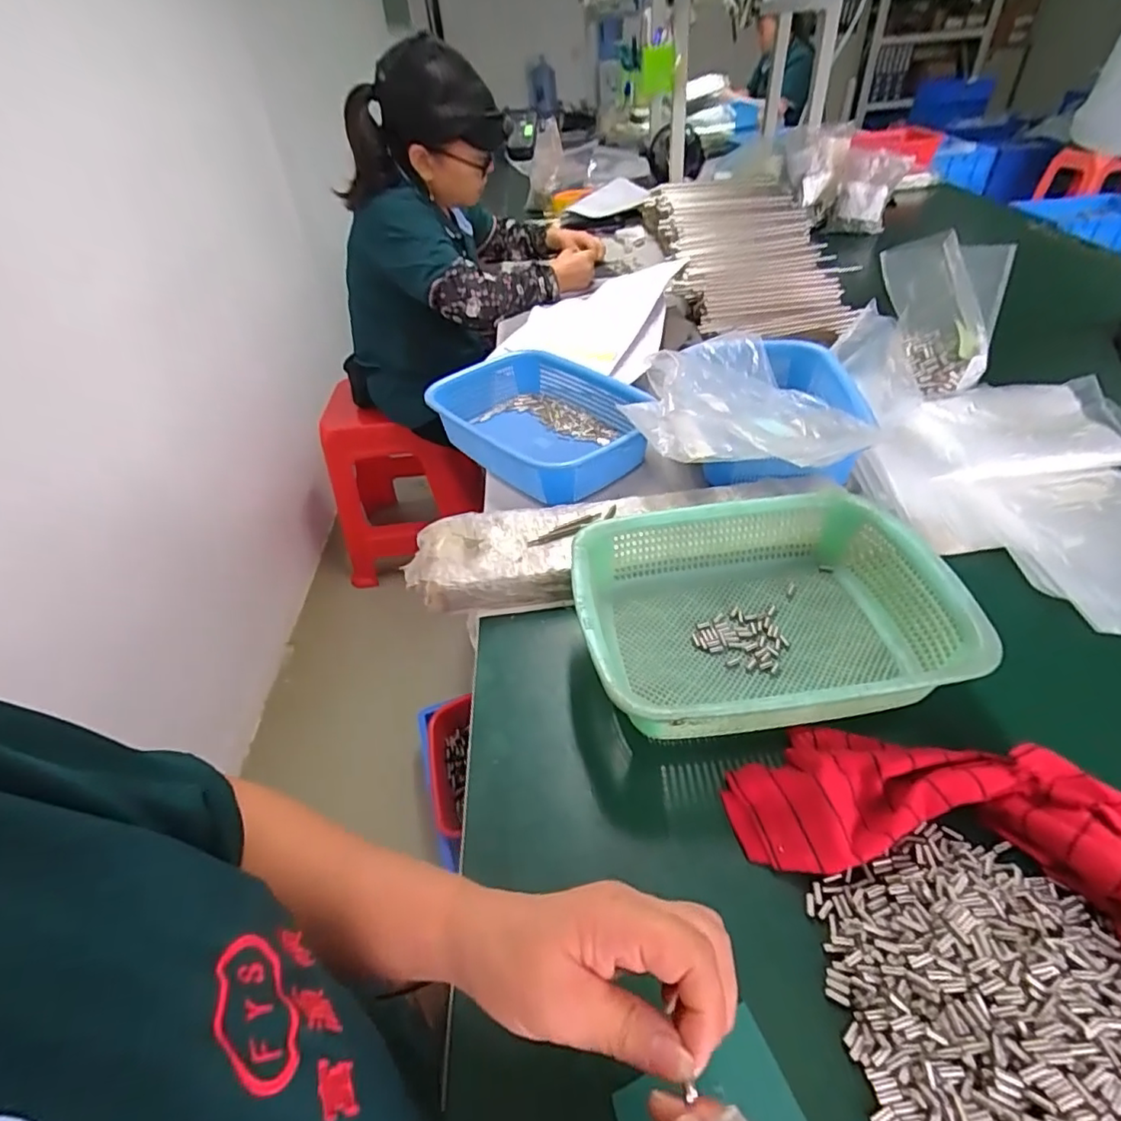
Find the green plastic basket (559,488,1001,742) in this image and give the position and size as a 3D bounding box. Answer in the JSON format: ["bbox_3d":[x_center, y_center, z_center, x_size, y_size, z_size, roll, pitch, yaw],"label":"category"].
[{"bbox_3d":[0.168,0.046,0.499,0.297,0.083,0.216,-8,43,-3],"label":"green plastic basket"}]

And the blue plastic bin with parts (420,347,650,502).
[{"bbox_3d":[-0.023,-0.183,0.774,0.291,0.075,0.212,30,54,32],"label":"blue plastic bin with parts"}]

